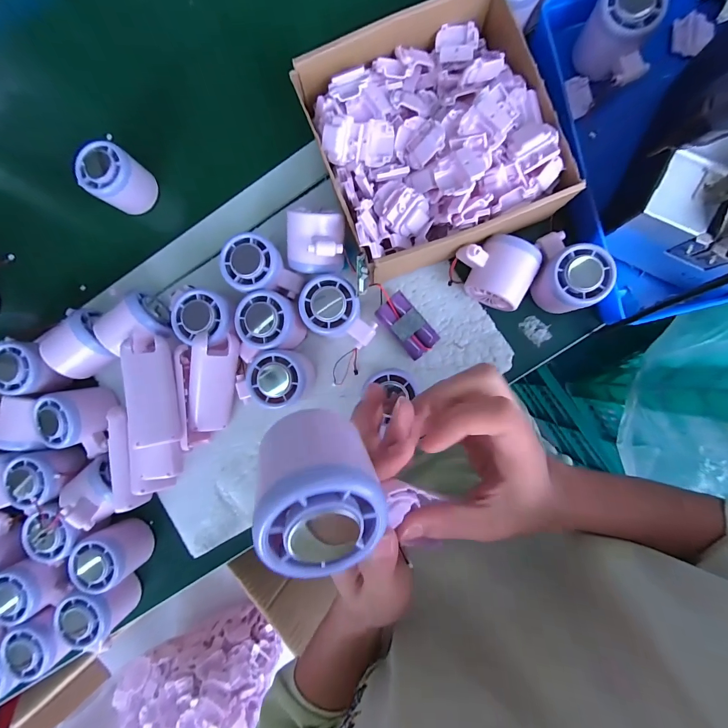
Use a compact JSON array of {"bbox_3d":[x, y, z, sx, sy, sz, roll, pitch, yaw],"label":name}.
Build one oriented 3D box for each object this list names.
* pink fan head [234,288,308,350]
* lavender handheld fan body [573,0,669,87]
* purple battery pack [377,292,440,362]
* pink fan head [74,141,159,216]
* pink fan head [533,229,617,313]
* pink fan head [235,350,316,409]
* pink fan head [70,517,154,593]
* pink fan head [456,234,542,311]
[{"bbox_3d":[-0.091,-0.042,0.352,0.056,0.050,0.055,0,90,6],"label":"pink fan head"},{"bbox_3d":[0.237,-0.300,0.324,0.055,0.052,0.073,-44,86,4],"label":"lavender handheld fan body"},{"bbox_3d":[0.045,-0.039,0.362,0.034,0.022,0.063,-41,86,4],"label":"purple battery pack"},{"bbox_3d":[-0.269,-0.202,0.387,0.047,0.063,0.054,30,93,5],"label":"pink fan head"},{"bbox_3d":[0.189,-0.088,0.337,0.059,0.054,0.076,-22,87,5],"label":"pink fan head"},{"bbox_3d":[-0.082,0.014,0.352,0.054,0.058,0.054,0,90,6],"label":"pink fan head"},{"bbox_3d":[-0.266,0.201,0.371,0.059,0.052,0.056,-30,87,5],"label":"pink fan head"},{"bbox_3d":[0.127,-0.091,0.340,0.071,0.052,0.058,40,93,5],"label":"pink fan head"}]

